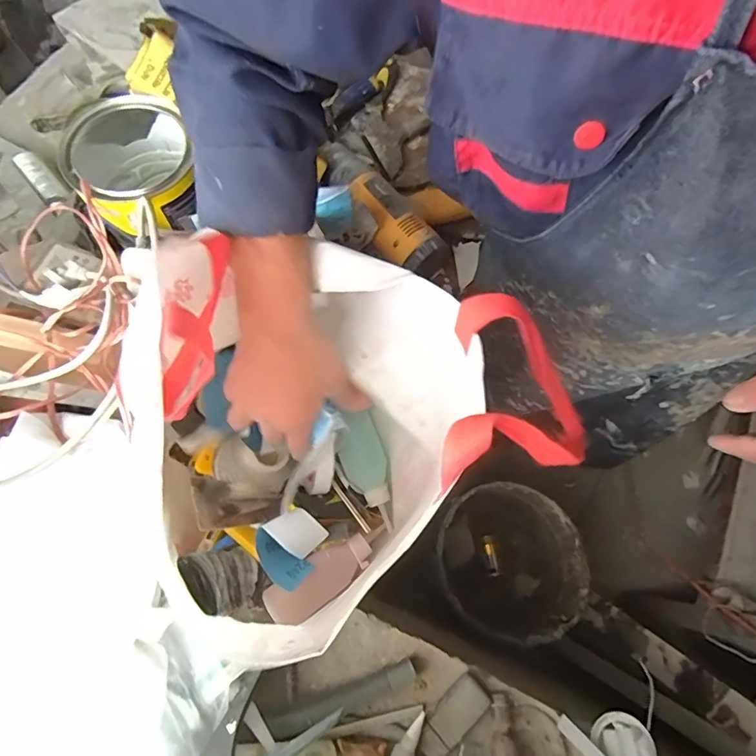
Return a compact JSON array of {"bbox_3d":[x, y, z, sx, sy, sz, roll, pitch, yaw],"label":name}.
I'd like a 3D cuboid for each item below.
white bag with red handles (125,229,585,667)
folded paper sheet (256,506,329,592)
[{"bbox_3d":[-0.055,0.063,0.362,0.279,0.328,0.214,-42,77,-15],"label":"white bag with red handles"},{"bbox_3d":[-0.079,0.158,0.444,0.061,0.030,0.059,-34,76,-13],"label":"folded paper sheet"}]

